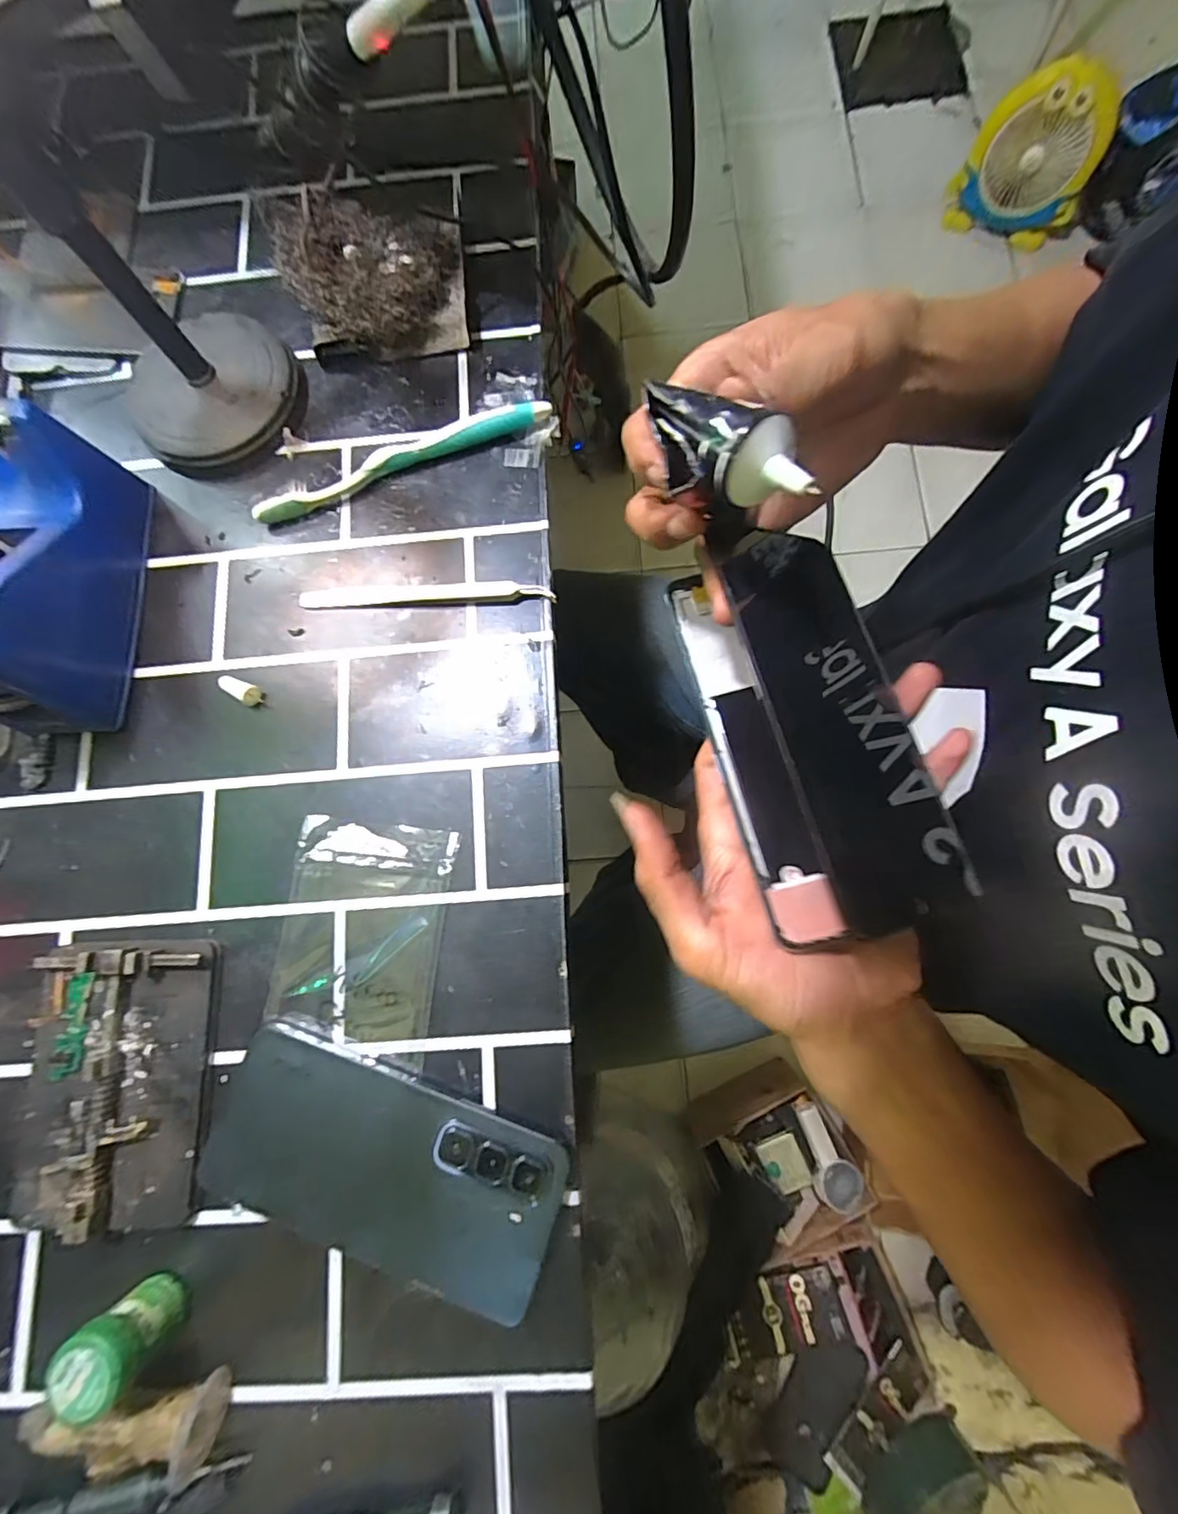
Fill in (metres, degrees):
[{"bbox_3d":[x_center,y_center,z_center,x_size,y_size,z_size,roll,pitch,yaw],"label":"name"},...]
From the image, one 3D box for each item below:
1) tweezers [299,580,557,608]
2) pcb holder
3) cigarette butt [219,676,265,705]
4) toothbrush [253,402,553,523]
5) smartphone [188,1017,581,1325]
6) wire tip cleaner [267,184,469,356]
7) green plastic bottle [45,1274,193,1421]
[{"bbox_3d":[-0.095,-0.095,0.322,0.146,0.008,0.012,0,79,4],"label":"tweezers"},{"bbox_3d":[-0.236,0.158,0.271,0.093,0.015,0.128,-5,79,3],"label":"pcb holder"},{"bbox_3d":[-0.197,-0.038,0.315,0.026,0.010,0.011,27,82,8],"label":"cigarette butt"},{"bbox_3d":[-0.112,-0.181,0.334,0.183,0.019,0.015,-23,78,-1],"label":"toothbrush"},{"bbox_3d":[-0.097,0.191,0.260,0.166,0.014,0.079,17,80,7],"label":"smartphone"},{"bbox_3d":[-0.132,-0.304,0.345,0.101,0.051,0.088,-8,78,2],"label":"wire tip cleaner"},{"bbox_3d":[-0.203,0.253,0.240,0.028,0.039,0.025,43,84,10],"label":"green plastic bottle"}]

